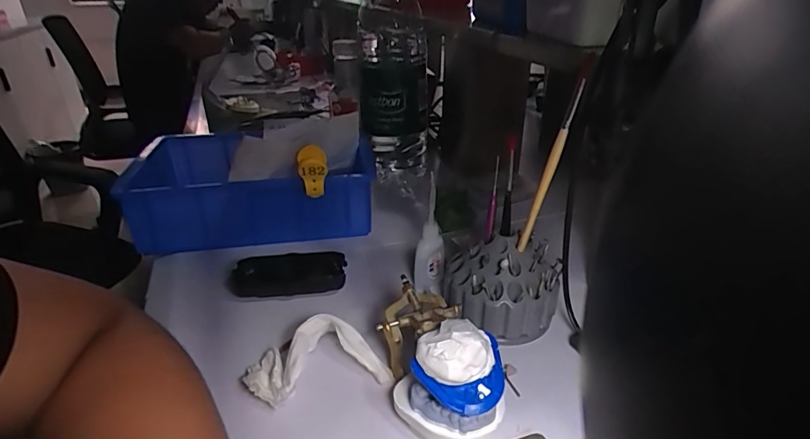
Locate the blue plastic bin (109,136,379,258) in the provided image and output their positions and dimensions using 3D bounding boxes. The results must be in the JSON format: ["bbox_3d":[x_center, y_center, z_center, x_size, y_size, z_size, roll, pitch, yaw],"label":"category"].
[{"bbox_3d":[-0.199,-0.042,0.624,0.301,0.090,0.167,-4,28,-8],"label":"blue plastic bin"}]

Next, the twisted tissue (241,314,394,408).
[{"bbox_3d":[-0.074,0.110,0.383,0.110,0.043,0.064,-10,30,-18],"label":"twisted tissue"}]

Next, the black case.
[{"bbox_3d":[-0.124,0.058,0.498,0.119,0.028,0.048,-2,28,-3],"label":"black case"}]

